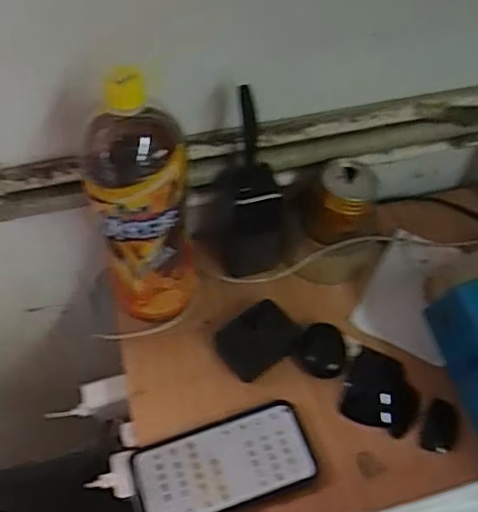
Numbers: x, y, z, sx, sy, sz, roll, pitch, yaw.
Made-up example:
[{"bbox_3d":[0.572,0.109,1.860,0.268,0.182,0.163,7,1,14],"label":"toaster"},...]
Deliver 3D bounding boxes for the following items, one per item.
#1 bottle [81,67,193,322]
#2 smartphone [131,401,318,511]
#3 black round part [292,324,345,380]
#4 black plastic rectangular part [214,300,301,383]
[{"bbox_3d":[-0.085,-0.041,0.536,0.085,0.269,0.074,-7,55,-5],"label":"bottle"},{"bbox_3d":[-0.013,0.190,0.543,0.158,0.011,0.079,-17,57,-12],"label":"smartphone"},{"bbox_3d":[0.081,0.095,0.605,0.049,0.016,0.052,0,55,0],"label":"black round part"},{"bbox_3d":[0.020,0.086,0.615,0.078,0.026,0.056,-35,62,-22],"label":"black plastic rectangular part"}]

